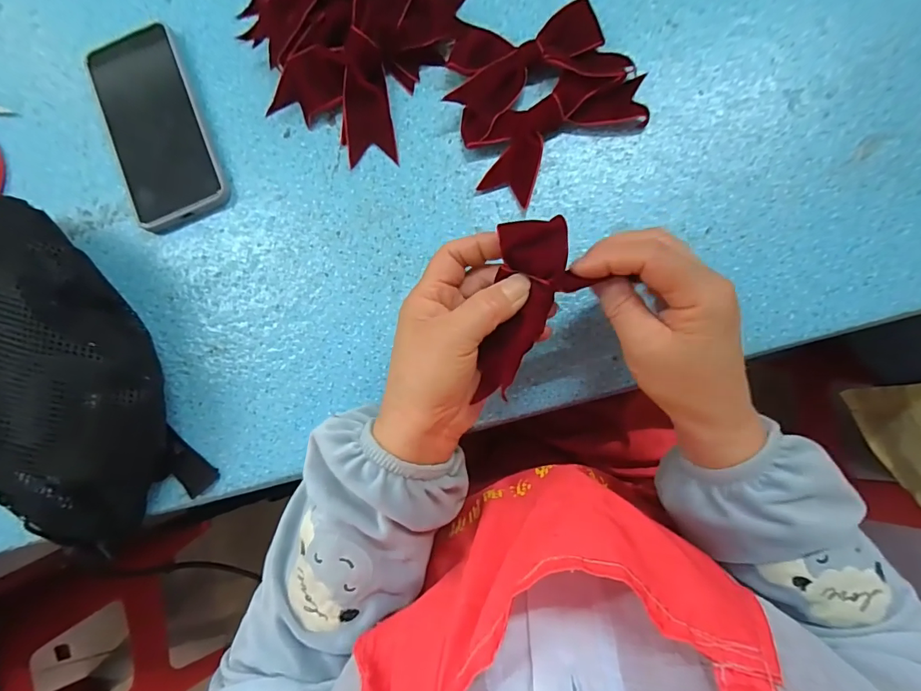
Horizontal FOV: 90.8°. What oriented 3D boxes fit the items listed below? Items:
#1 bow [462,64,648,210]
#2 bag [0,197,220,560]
[{"bbox_3d":[0.075,-0.159,0.340,0.135,0.017,0.078,-16,85,3],"label":"bow"},{"bbox_3d":[-0.289,0.007,0.324,0.122,0.090,0.269,-31,84,2],"label":"bag"}]

